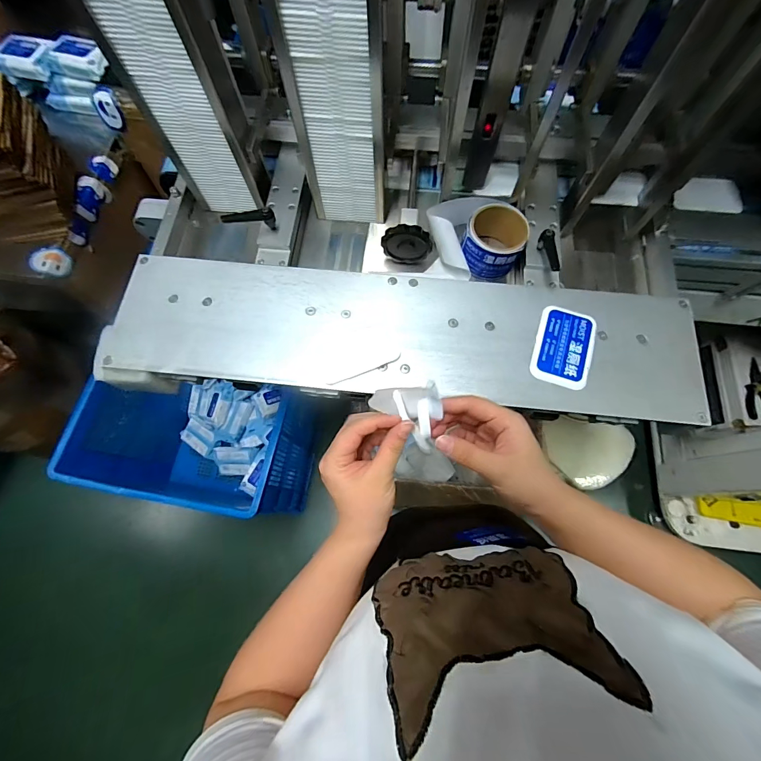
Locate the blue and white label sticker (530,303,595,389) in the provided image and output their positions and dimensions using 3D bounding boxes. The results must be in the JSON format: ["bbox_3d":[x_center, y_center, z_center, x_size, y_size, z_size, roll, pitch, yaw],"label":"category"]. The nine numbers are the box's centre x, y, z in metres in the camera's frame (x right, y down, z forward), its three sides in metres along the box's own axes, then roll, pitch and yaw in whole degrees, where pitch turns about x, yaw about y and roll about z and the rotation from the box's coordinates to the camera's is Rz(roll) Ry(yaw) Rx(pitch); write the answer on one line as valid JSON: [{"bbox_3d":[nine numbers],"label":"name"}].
[{"bbox_3d":[0.245,-0.046,0.491,0.073,0.004,0.113,17,73,7],"label":"blue and white label sticker"}]

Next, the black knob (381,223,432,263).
[{"bbox_3d":[0.039,-0.204,0.550,0.072,0.060,0.021,-2,71,0],"label":"black knob"}]

